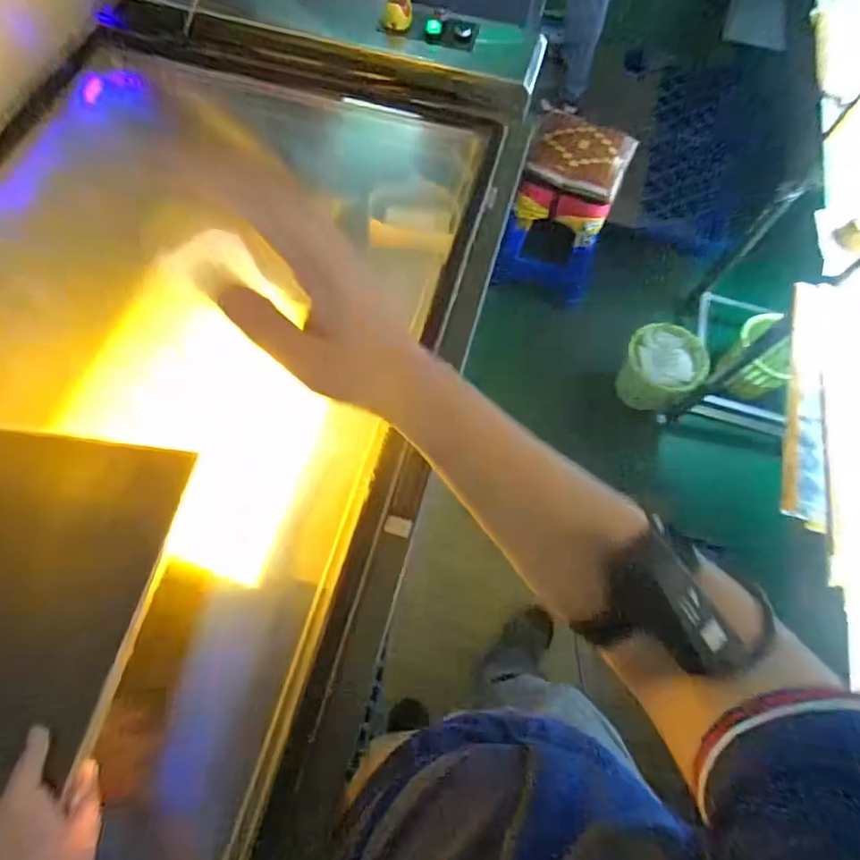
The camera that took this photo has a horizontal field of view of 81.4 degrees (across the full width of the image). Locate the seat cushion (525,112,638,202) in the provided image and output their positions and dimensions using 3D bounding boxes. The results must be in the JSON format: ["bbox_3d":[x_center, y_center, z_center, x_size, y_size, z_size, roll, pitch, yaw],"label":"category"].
[{"bbox_3d":[0.493,-0.908,1.643,0.319,0.091,0.280,24,69,7],"label":"seat cushion"}]

